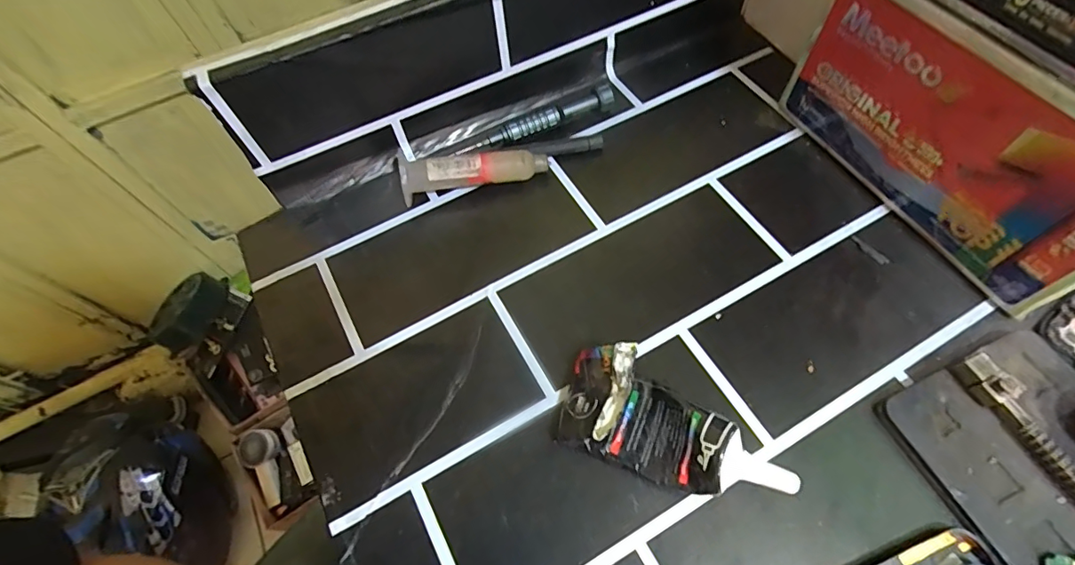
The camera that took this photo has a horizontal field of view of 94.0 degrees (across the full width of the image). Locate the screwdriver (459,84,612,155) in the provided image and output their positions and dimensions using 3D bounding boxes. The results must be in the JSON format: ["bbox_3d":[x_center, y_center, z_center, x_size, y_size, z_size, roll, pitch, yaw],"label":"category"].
[{"bbox_3d":[0.001,-0.103,0.321,0.108,0.014,0.013,-22,62,-8],"label":"screwdriver"}]

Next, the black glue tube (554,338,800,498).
[{"bbox_3d":[0.059,0.063,0.225,0.096,0.029,0.045,17,64,12],"label":"black glue tube"}]

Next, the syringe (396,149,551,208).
[{"bbox_3d":[-0.038,-0.068,0.302,0.087,0.025,0.016,-13,62,-4],"label":"syringe"}]

